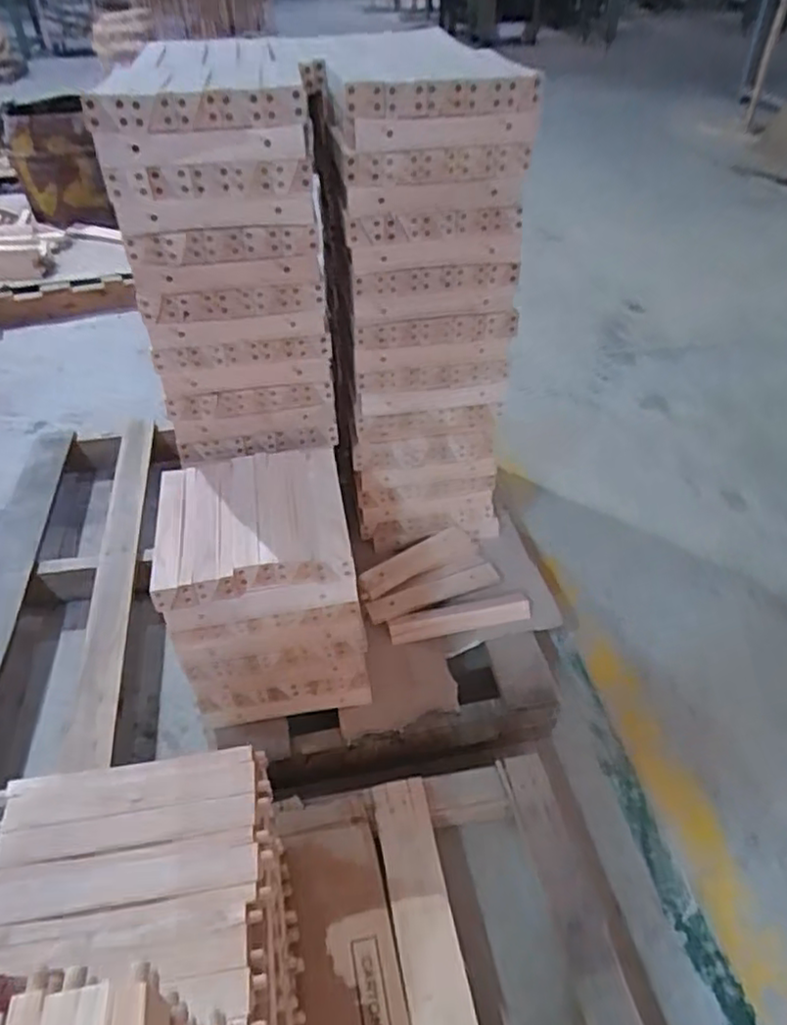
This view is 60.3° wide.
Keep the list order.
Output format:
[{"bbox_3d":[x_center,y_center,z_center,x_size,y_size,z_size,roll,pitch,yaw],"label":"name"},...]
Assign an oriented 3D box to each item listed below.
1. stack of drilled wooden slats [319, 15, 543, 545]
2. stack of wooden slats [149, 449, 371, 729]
[{"bbox_3d":[0.053,-0.288,1.075,0.251,0.758,0.238,-2,41,0],"label":"stack of drilled wooden slats"},{"bbox_3d":[-0.196,0.111,1.048,0.259,0.309,0.284,-8,41,-7],"label":"stack of wooden slats"}]

